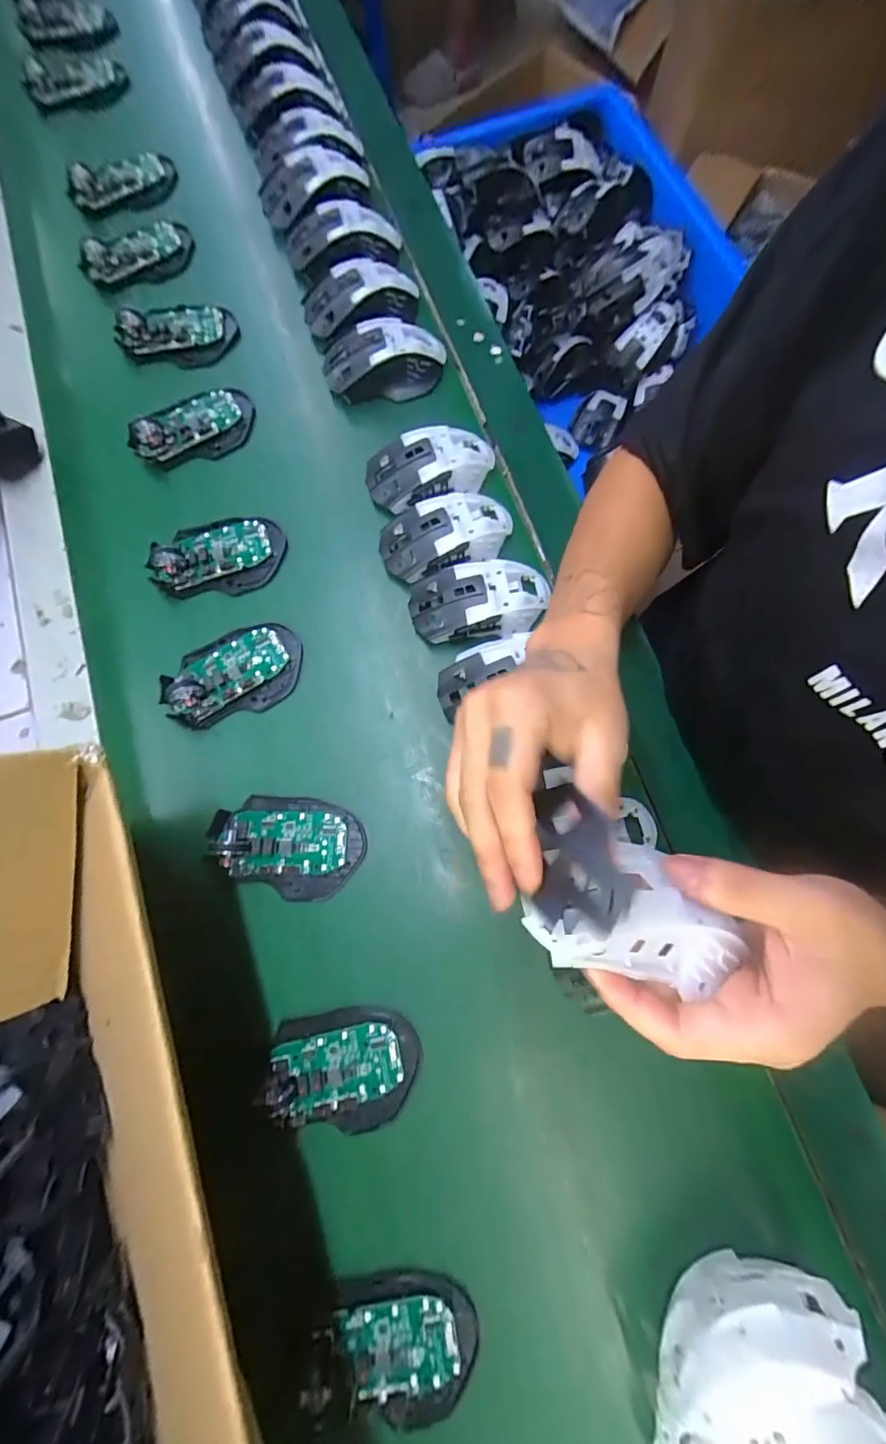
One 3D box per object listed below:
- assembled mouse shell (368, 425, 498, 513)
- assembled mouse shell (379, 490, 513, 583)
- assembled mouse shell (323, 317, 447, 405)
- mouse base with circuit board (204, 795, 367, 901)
[{"bbox_3d":[-0.011,-0.226,0.420,0.116,0.036,0.062,-12,77,-2],"label":"assembled mouse shell"},{"bbox_3d":[0.004,-0.161,0.400,0.117,0.029,0.062,-21,77,-4],"label":"assembled mouse shell"},{"bbox_3d":[-0.055,-0.346,0.451,0.118,0.038,0.064,-7,77,-1],"label":"assembled mouse shell"},{"bbox_3d":[-0.118,0.092,0.349,0.112,0.033,0.072,4,77,2],"label":"mouse base with circuit board"}]

